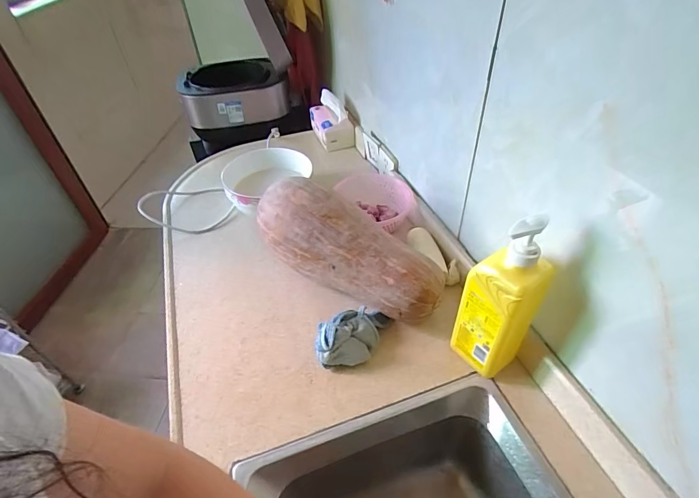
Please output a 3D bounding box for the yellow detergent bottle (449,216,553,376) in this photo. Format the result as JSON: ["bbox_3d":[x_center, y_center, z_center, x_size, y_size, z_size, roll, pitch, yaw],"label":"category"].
[{"bbox_3d":[0.204,0.070,0.545,0.062,0.285,0.085,-33,52,-28],"label":"yellow detergent bottle"}]

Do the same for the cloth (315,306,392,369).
[{"bbox_3d":[0.010,0.140,0.646,0.134,0.060,0.070,-27,49,-23],"label":"cloth"}]

